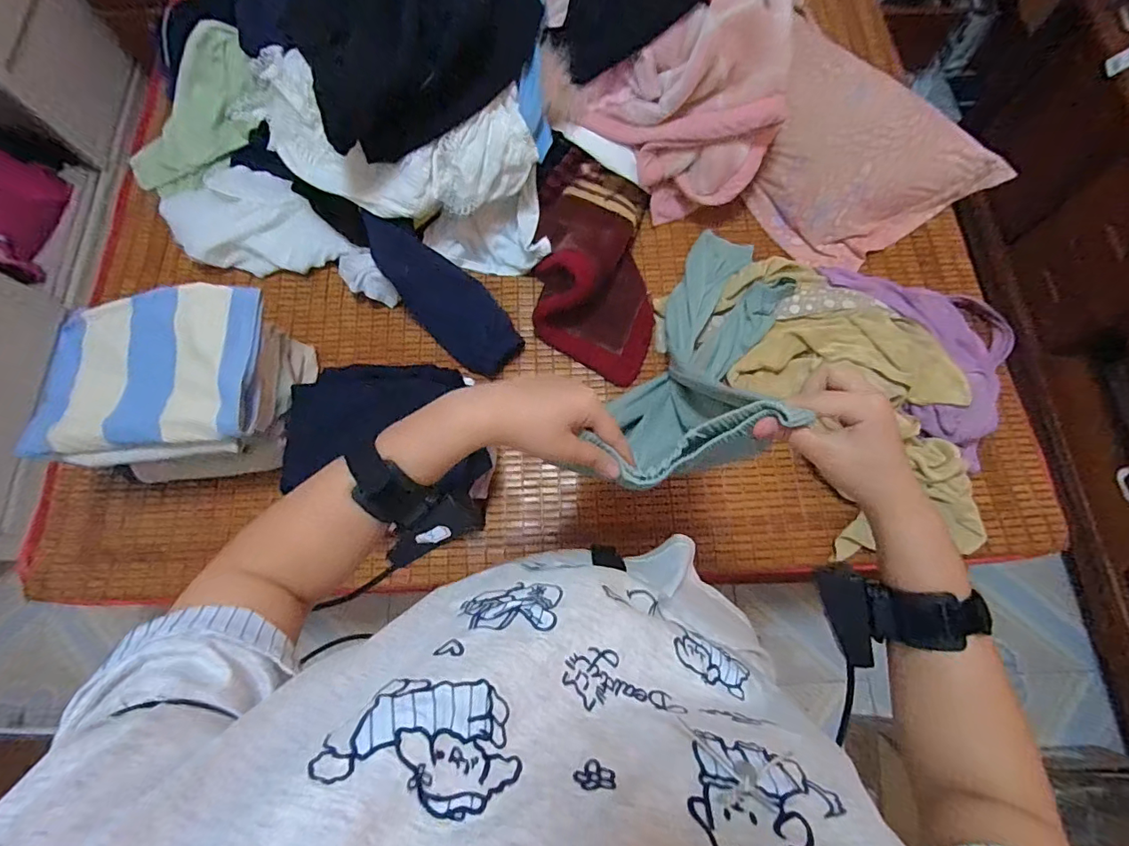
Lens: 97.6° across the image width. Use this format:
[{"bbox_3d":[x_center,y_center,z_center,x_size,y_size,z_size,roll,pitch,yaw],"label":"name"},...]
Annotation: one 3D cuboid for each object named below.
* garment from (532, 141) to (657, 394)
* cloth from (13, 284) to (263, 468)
[{"bbox_3d":[0.059,-0.302,0.936,0.216,0.108,0.439,0,73,0],"label":"garment"},{"bbox_3d":[-0.628,-0.072,0.749,0.328,0.068,0.256,-4,73,-1],"label":"cloth"}]

